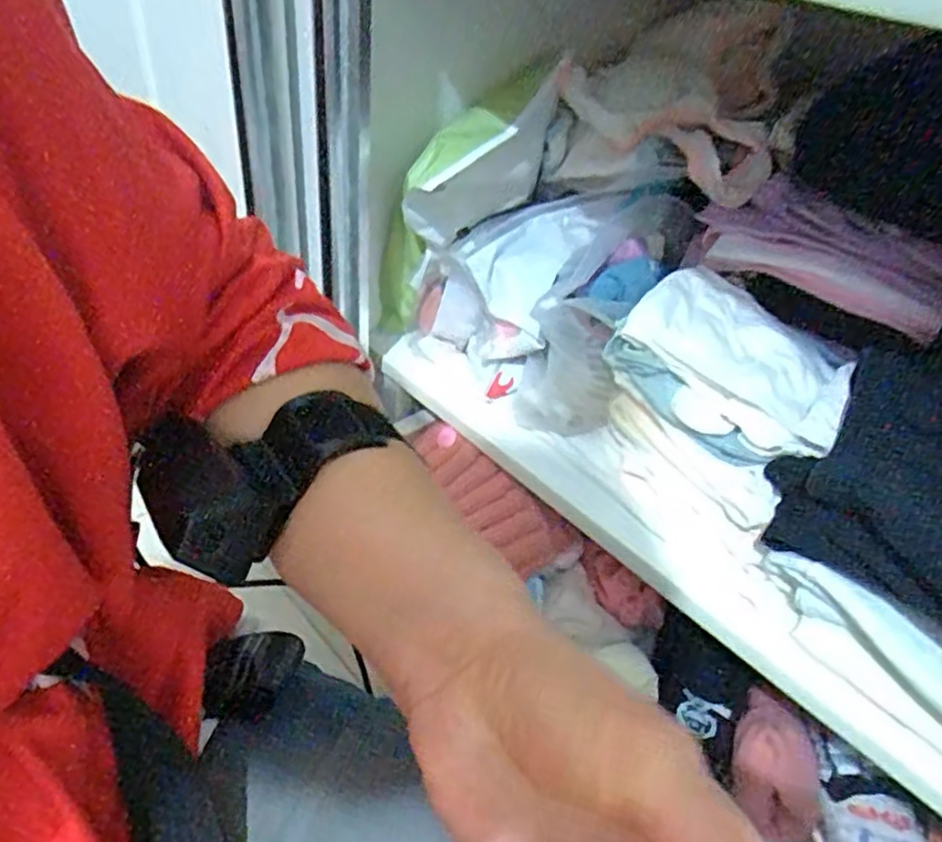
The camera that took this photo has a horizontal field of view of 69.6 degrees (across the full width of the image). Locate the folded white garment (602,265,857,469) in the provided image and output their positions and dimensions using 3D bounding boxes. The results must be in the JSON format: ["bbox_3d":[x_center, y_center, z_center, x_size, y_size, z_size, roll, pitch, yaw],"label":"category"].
[{"bbox_3d":[0.199,-0.041,0.511,0.130,0.055,0.170,-29,52,-36],"label":"folded white garment"}]

